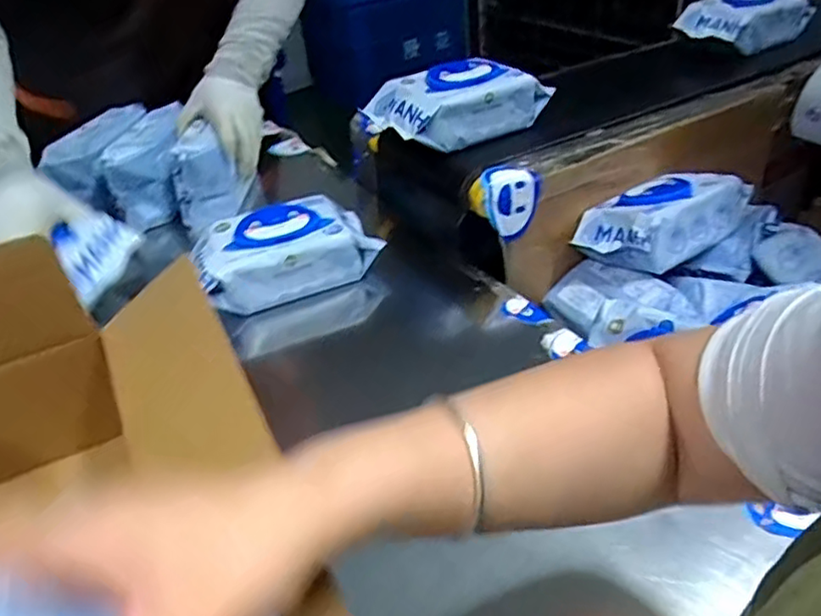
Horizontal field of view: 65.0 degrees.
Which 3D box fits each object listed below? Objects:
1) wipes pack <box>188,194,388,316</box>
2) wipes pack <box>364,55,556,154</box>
[{"bbox_3d":[-0.149,-0.069,0.760,0.214,0.070,0.109,-18,40,-16],"label":"wipes pack"},{"bbox_3d":[0.055,-0.262,0.818,0.216,0.078,0.121,-27,43,-25],"label":"wipes pack"}]

